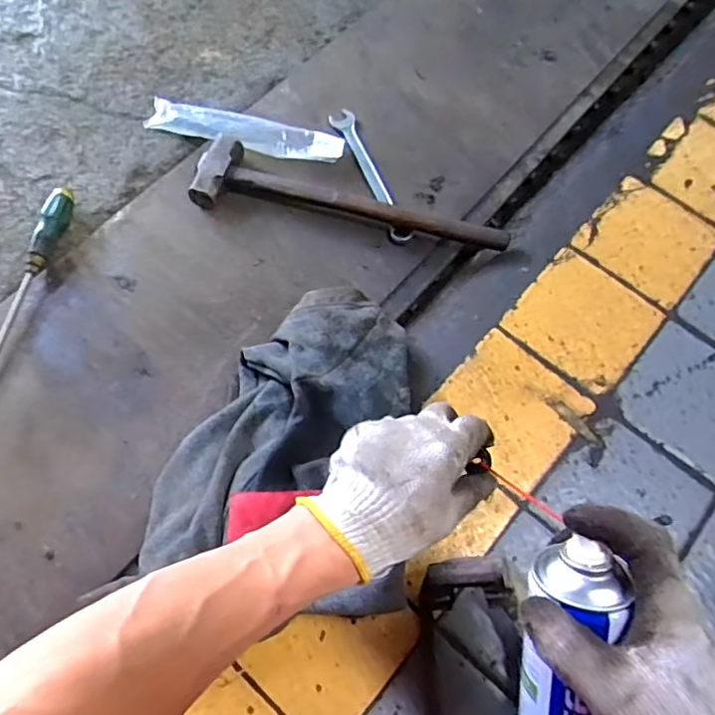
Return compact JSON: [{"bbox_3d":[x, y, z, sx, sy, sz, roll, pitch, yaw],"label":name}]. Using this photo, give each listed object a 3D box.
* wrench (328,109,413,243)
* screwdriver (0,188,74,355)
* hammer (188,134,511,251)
[{"bbox_3d":[0.020,-0.253,0.819,0.033,0.018,0.235,-21,71,-11],"label":"wrench"},{"bbox_3d":[-0.419,-0.048,0.712,0.025,0.026,0.379,12,68,2],"label":"screwdriver"},{"bbox_3d":[-0.008,-0.209,0.793,0.421,0.045,0.103,14,68,3],"label":"hammer"}]

